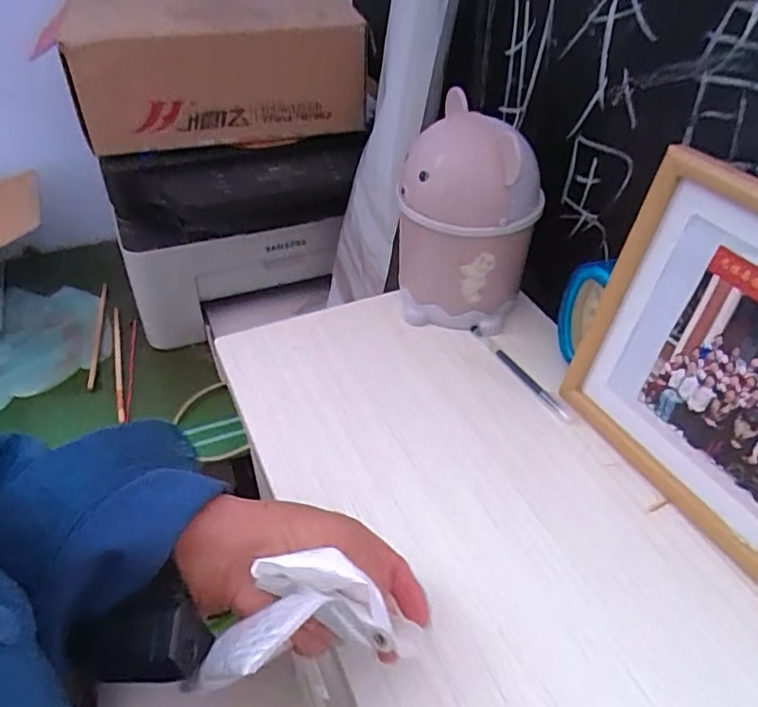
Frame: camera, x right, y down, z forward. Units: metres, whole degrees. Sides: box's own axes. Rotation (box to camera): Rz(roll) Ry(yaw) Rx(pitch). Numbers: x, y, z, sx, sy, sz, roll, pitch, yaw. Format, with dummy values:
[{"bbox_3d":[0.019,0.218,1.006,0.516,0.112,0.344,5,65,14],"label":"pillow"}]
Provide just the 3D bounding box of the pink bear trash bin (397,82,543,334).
[{"bbox_3d":[0.089,-0.130,0.617,0.132,0.181,0.129,8,43,9],"label":"pink bear trash bin"}]

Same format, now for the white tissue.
[{"bbox_3d":[-0.039,0.132,0.315,0.112,0.052,0.053,-13,44,-14],"label":"white tissue"}]

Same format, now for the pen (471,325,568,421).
[{"bbox_3d":[0.142,0.029,0.579,0.015,0.007,0.100,-20,46,-20],"label":"pen"}]

